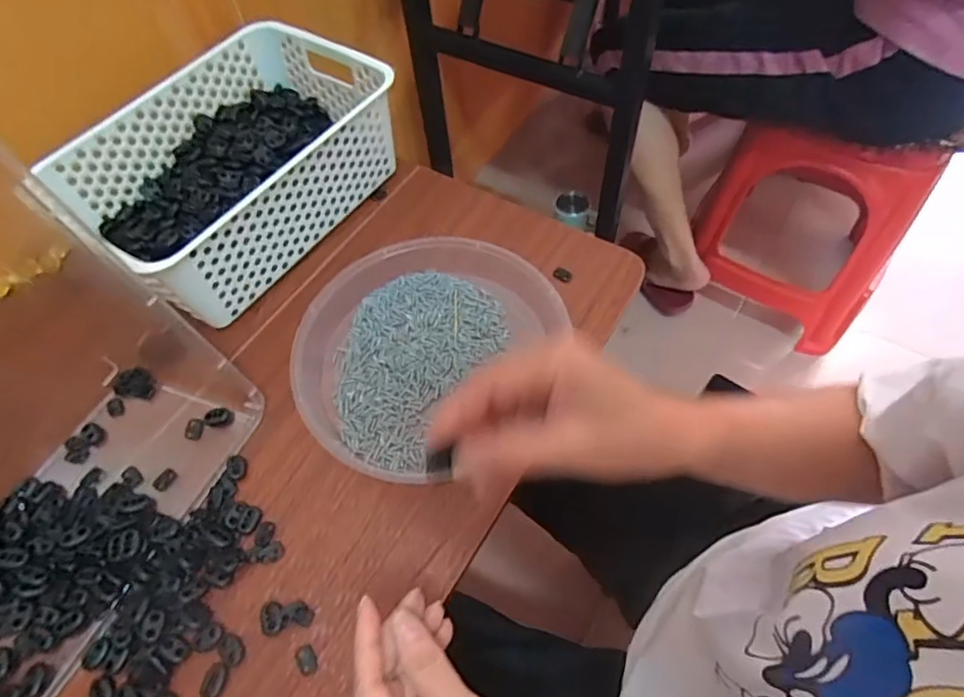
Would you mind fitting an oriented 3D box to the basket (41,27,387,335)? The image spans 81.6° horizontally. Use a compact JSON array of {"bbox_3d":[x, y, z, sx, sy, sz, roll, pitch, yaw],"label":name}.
[{"bbox_3d":[-0.243,-0.189,0.566,0.202,0.102,0.285,31,65,20],"label":"basket"}]

